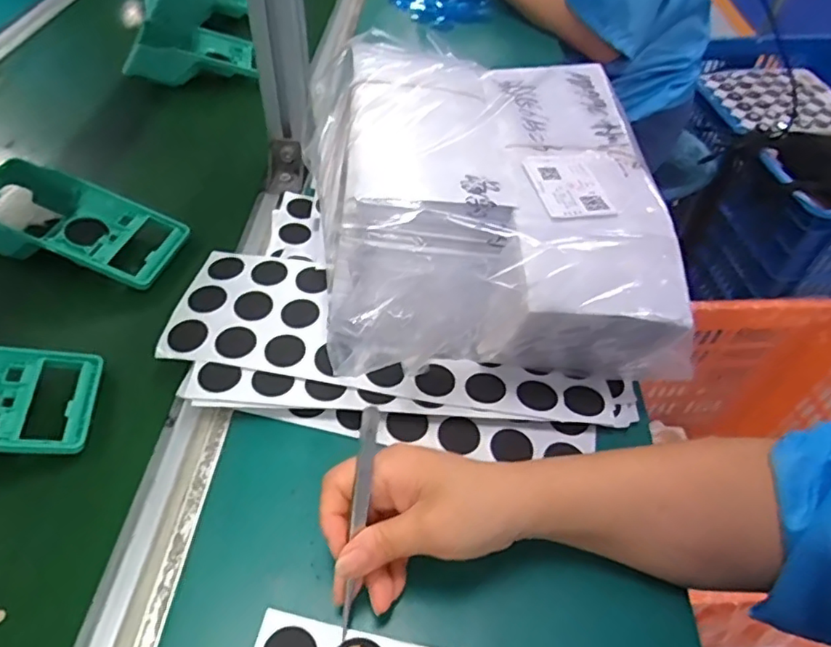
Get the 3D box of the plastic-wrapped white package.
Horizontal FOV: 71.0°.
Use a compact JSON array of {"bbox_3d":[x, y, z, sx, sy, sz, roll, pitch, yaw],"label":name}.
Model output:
[{"bbox_3d":[0.054,-0.120,0.495,0.249,0.108,0.353,-2,50,-5],"label":"plastic-wrapped white package"}]

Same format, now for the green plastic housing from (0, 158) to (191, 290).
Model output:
[{"bbox_3d":[-0.304,-0.086,0.521,0.176,0.060,0.086,10,50,5],"label":"green plastic housing"}]

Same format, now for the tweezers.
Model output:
[{"bbox_3d":[-0.031,0.108,0.317,0.009,0.129,0.006,8,7,3],"label":"tweezers"}]

